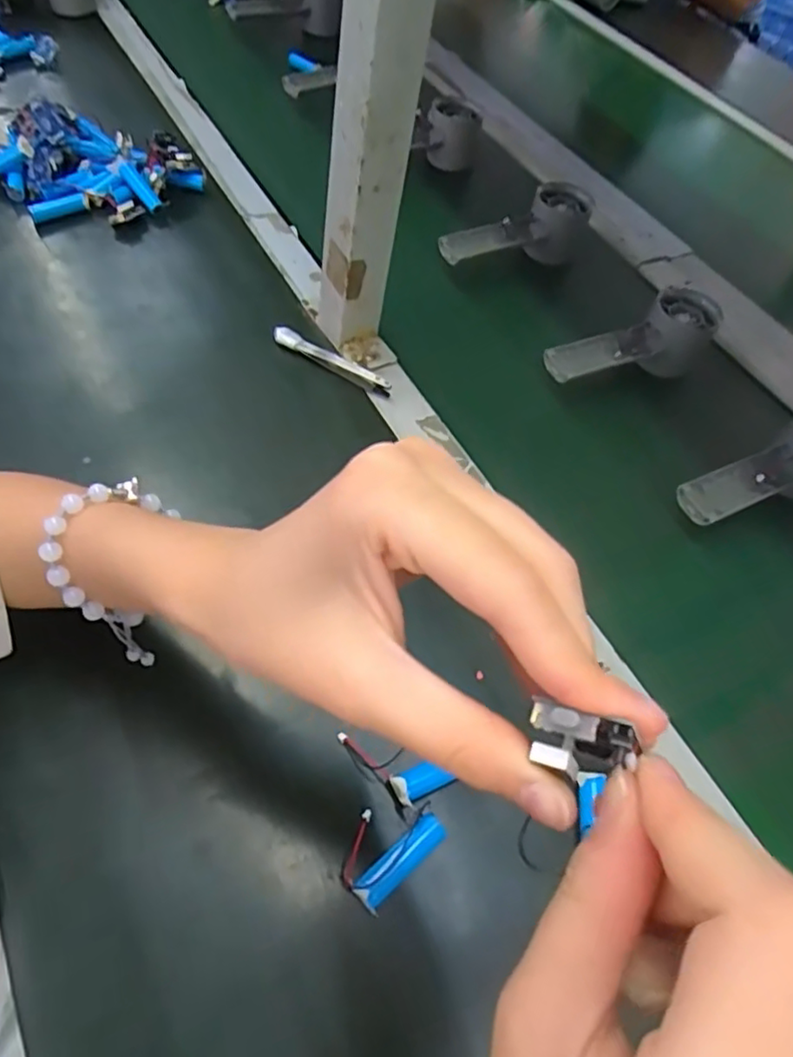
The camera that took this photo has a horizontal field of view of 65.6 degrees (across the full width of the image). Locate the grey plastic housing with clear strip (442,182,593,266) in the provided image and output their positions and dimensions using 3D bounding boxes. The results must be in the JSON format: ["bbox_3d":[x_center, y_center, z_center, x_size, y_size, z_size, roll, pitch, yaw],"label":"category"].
[{"bbox_3d":[0.113,-0.283,0.599,0.157,0.060,0.053,-14,60,-15],"label":"grey plastic housing with clear strip"}]

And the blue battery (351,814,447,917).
[{"bbox_3d":[0.002,0.164,0.304,0.051,0.017,0.016,-37,68,-26],"label":"blue battery"}]

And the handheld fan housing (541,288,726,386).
[{"bbox_3d":[0.200,-0.152,0.525,0.158,0.054,0.051,-24,63,-20],"label":"handheld fan housing"}]

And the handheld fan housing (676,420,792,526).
[{"bbox_3d":[0.282,-0.038,0.460,0.159,0.047,0.055,-24,63,-21],"label":"handheld fan housing"}]

